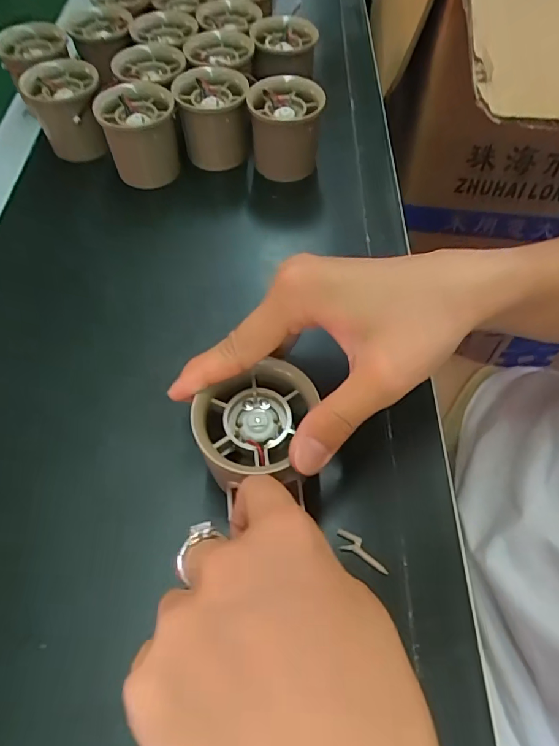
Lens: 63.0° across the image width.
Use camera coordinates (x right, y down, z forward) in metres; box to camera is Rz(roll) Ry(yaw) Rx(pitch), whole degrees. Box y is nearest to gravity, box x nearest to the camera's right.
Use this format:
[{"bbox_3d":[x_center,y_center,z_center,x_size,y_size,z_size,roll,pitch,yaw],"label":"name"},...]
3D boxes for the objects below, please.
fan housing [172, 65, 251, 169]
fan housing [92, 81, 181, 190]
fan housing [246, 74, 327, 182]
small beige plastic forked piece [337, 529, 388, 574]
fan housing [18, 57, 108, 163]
[{"bbox_3d":[-0.050,-0.199,0.360,0.052,0.054,0.059,-3,60,0],"label":"fan housing"},{"bbox_3d":[-0.104,-0.180,0.347,0.053,0.050,0.054,-1,60,1],"label":"fan housing"},{"bbox_3d":[0.006,-0.184,0.356,0.055,0.063,0.052,-9,60,-4],"label":"fan housing"},{"bbox_3d":[0.040,0.086,0.222,0.028,0.004,0.009,25,64,15],"label":"small beige plastic forked piece"},{"bbox_3d":[-0.163,-0.206,0.361,0.056,0.051,0.059,-16,61,-8],"label":"fan housing"}]

